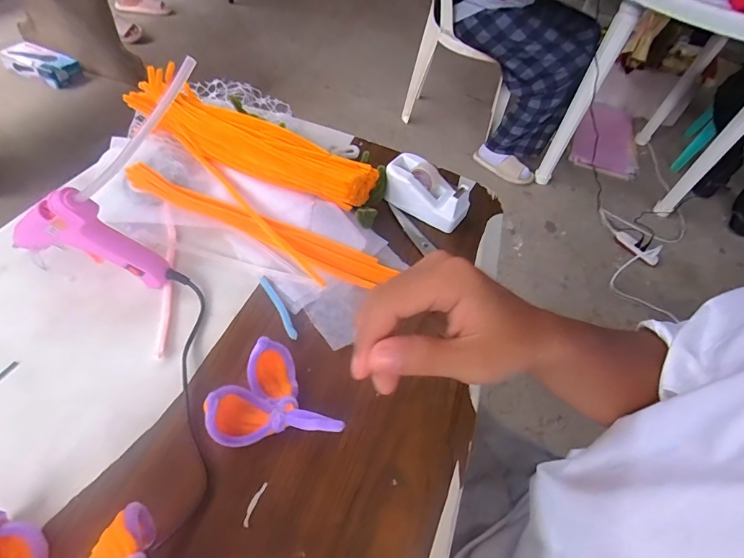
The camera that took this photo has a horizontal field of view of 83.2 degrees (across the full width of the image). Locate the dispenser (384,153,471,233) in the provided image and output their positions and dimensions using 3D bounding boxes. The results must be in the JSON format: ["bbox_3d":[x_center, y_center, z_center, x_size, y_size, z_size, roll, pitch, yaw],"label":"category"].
[{"bbox_3d":[0.066,-0.104,0.499,0.102,0.044,0.054,35,54,17],"label":"dispenser"}]

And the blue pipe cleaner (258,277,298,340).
[{"bbox_3d":[-0.087,0.025,0.395,0.010,0.006,0.077,-22,59,-24],"label":"blue pipe cleaner"}]

